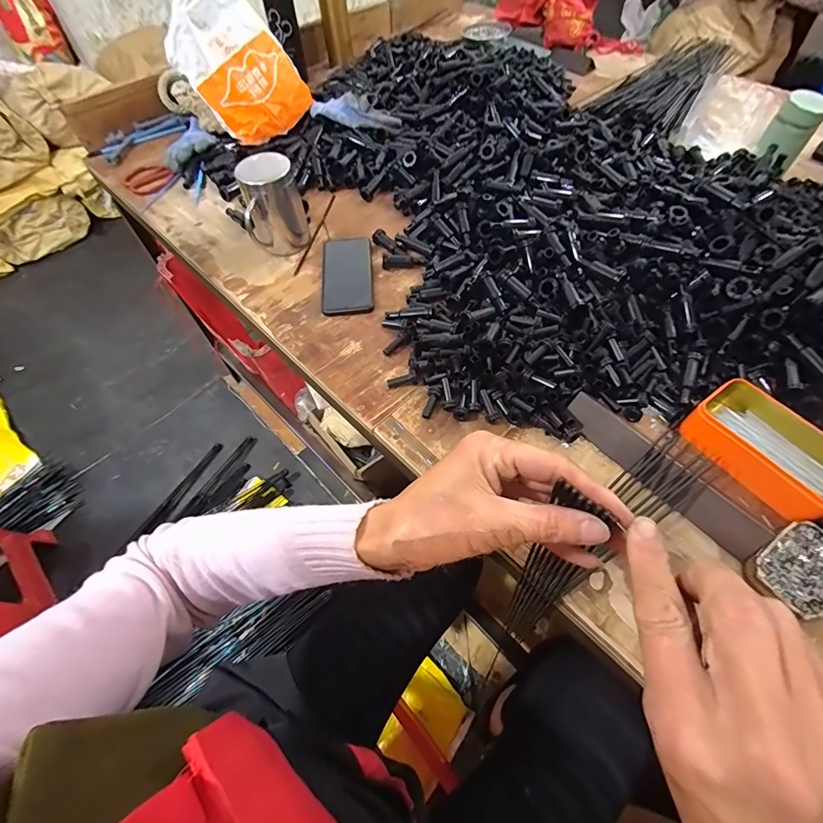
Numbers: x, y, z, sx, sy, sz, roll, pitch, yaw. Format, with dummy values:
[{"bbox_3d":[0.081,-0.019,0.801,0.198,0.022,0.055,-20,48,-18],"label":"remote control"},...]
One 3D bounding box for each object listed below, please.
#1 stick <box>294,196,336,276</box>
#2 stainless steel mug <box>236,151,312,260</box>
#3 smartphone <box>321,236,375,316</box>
[{"bbox_3d":[-0.160,-0.301,0.698,0.010,0.004,0.208,10,59,8],"label":"stick"},{"bbox_3d":[-0.212,-0.314,0.632,0.086,0.127,0.071,-19,60,-9],"label":"stainless steel mug"},{"bbox_3d":[-0.097,-0.211,0.630,0.077,0.013,0.163,-5,58,0],"label":"smartphone"}]

